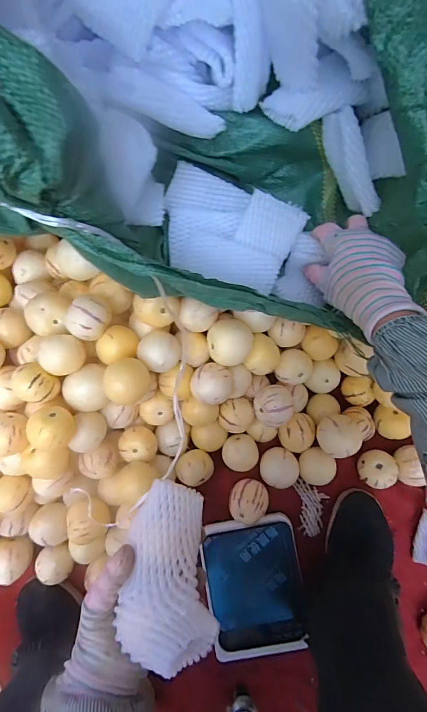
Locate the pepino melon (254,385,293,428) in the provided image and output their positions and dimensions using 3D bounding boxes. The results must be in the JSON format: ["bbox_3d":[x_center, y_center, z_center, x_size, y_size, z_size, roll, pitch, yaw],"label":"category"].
[{"bbox_3d":[0.084,0.068,0.501,0.053,0.054,0.056,0,82,2],"label":"pepino melon"}]

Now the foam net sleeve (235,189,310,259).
[{"bbox_3d":[0.061,-0.137,0.385,0.065,0.005,0.052,15,123,-19],"label":"foam net sleeve"}]

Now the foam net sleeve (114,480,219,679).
[{"bbox_3d":[-0.039,0.178,0.304,0.072,0.034,0.130,-3,63,2],"label":"foam net sleeve"}]

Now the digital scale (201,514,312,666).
[{"bbox_3d":[0.056,0.314,0.487,0.125,0.028,0.179,-8,82,1],"label":"digital scale"}]

